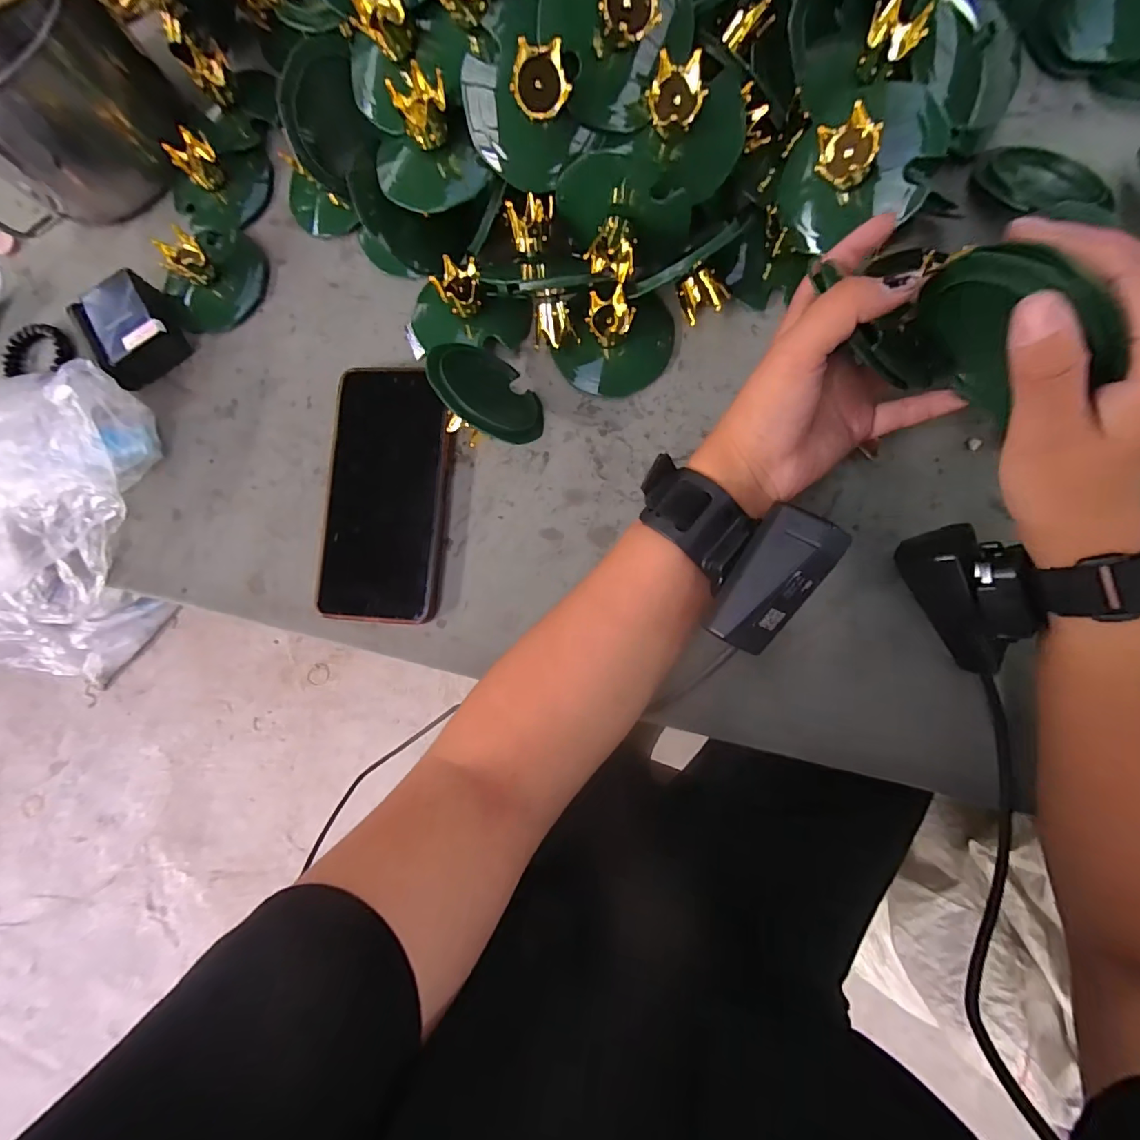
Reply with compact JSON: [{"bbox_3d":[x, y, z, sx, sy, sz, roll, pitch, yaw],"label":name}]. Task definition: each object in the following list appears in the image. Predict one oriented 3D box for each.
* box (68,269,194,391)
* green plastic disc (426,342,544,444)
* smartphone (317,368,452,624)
[{"bbox_3d":[-0.307,-0.168,0.349,0.051,0.034,0.067,-39,81,2],"label":"box"},{"bbox_3d":[-0.049,-0.106,0.295,0.006,0.071,0.066,-33,84,42],"label":"green plastic disc"},{"bbox_3d":[-0.120,-0.051,0.323,0.080,0.009,0.165,3,85,8],"label":"smartphone"}]

